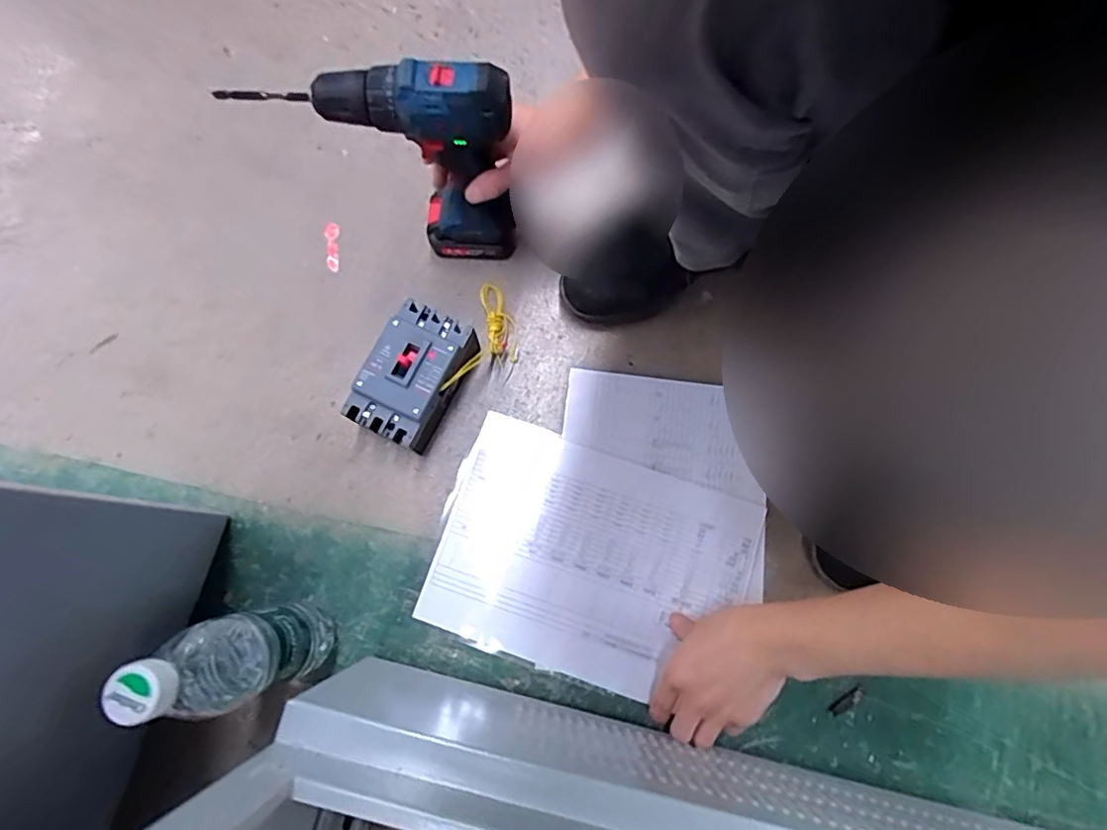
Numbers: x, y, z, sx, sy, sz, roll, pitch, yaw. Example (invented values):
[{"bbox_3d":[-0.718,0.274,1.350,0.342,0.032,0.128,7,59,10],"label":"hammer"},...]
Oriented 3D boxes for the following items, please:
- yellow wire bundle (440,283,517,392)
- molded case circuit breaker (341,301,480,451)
[{"bbox_3d":[-0.068,-0.077,0.585,0.060,0.050,0.136,18,77,4],"label":"yellow wire bundle"},{"bbox_3d":[-0.135,-0.037,0.566,0.084,0.068,0.131,26,78,6],"label":"molded case circuit breaker"}]

